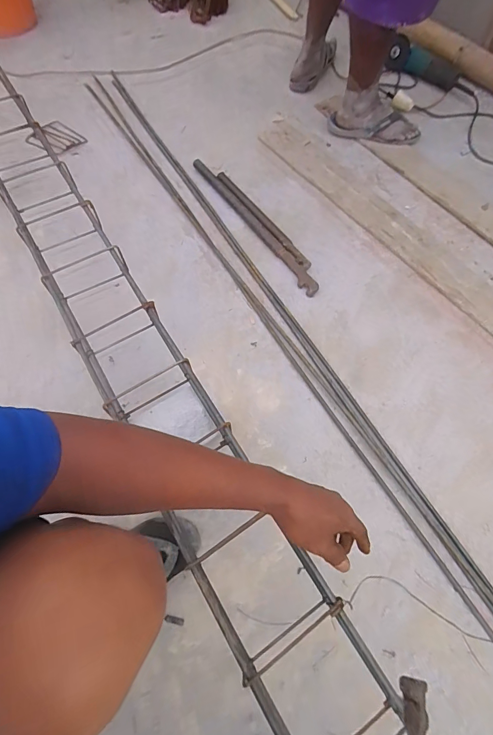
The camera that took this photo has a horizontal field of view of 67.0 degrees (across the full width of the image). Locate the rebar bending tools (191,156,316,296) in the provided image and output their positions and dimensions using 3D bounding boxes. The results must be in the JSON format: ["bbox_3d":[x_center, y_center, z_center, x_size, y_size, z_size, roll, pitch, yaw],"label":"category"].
[{"bbox_3d":[0.023,-0.400,0.999,0.059,0.034,0.563,-30,69,-13],"label":"rebar bending tools"}]

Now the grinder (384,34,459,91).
[{"bbox_3d":[0.582,-1.006,1.244,0.251,0.075,0.080,23,67,-5],"label":"grinder"}]

